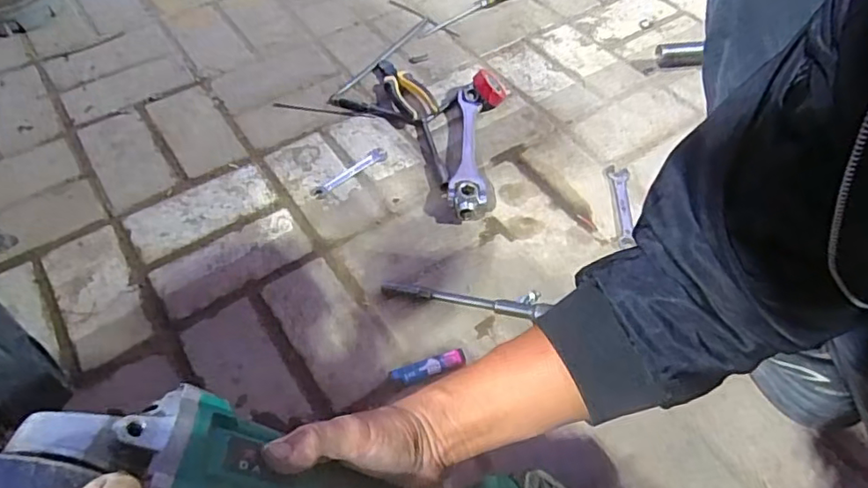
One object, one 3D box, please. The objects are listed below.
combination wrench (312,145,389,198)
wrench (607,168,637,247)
[{"bbox_3d":[-0.114,-0.098,0.773,0.120,0.007,0.024,-37,62,-25],"label":"combination wrench"},{"bbox_3d":[0.249,-0.052,0.745,0.026,0.008,0.126,4,53,2],"label":"wrench"}]

